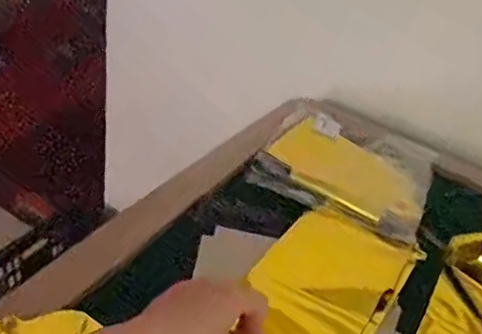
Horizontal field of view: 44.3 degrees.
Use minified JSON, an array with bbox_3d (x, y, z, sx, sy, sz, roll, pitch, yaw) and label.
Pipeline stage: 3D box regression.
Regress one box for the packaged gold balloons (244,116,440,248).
[{"bbox_3d":[0.129,0.011,0.745,0.212,0.028,0.142,24,52,12],"label":"packaged gold balloons"}]

